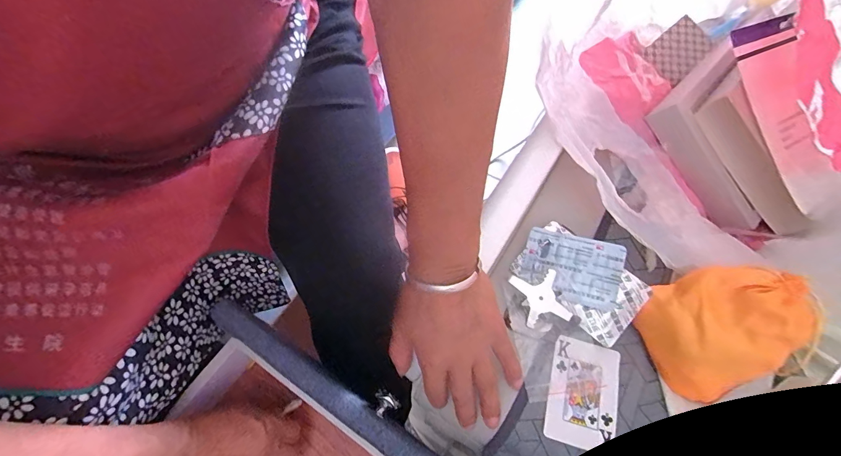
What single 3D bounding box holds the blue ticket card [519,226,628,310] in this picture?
[{"bbox_3d":[0.139,0.036,0.344,0.085,0.007,0.060,13,83,17],"label":"blue ticket card"}]

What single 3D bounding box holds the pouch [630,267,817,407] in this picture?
[{"bbox_3d":[0.249,0.081,0.310,0.099,0.076,0.095,-17,66,-12],"label":"pouch"}]

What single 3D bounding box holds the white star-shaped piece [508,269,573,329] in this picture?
[{"bbox_3d":[0.110,0.064,0.345,0.040,0.004,0.050,-21,80,7],"label":"white star-shaped piece"}]

